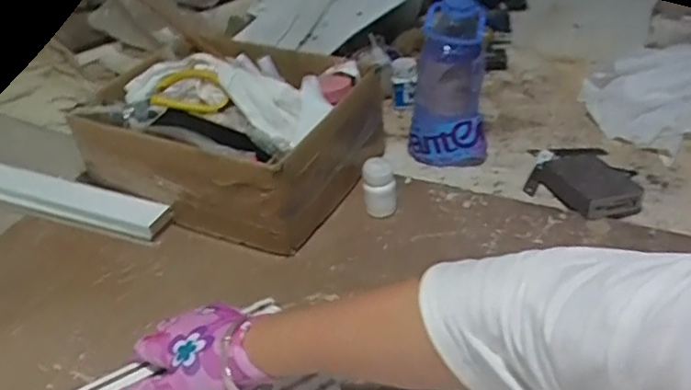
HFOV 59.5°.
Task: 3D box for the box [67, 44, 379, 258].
[{"bbox_3d":[-0.134,-0.091,0.779,0.314,0.139,0.283,11,41,22],"label":"box"}]

